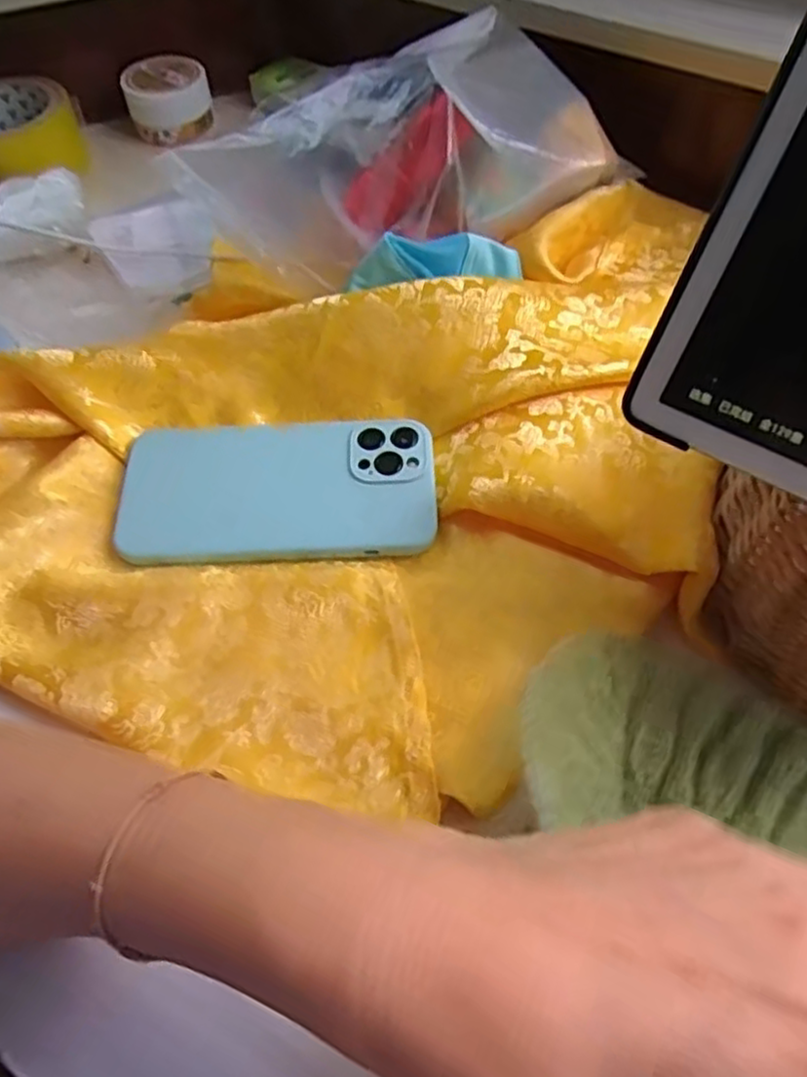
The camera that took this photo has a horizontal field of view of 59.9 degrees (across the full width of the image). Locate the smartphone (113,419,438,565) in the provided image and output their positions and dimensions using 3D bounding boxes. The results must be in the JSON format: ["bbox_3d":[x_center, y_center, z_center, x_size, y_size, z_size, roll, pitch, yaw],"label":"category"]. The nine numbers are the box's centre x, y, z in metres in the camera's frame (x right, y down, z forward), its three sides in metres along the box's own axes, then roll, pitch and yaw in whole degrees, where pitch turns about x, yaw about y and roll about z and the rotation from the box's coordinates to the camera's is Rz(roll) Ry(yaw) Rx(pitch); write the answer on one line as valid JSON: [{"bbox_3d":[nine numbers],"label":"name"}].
[{"bbox_3d":[-0.065,-0.026,0.370,0.161,0.015,0.080,-4,57,-1],"label":"smartphone"}]

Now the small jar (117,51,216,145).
[{"bbox_3d":[-0.190,-0.356,0.566,0.064,0.037,0.066,-1,57,1],"label":"small jar"}]

